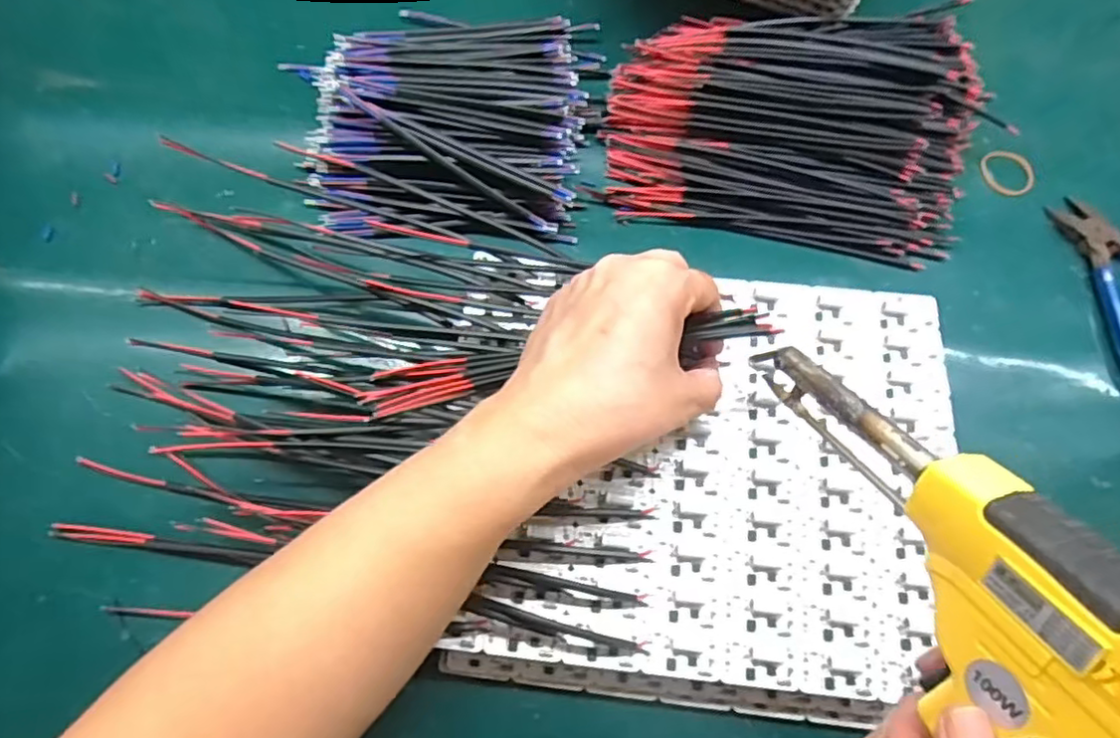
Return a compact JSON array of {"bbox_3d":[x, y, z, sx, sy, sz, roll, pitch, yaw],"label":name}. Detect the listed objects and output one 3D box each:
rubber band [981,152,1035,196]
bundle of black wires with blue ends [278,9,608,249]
[{"bbox_3d":[0.290,-0.126,0.410,0.035,0.004,0.031,11,70,1],"label":"rubber band"},{"bbox_3d":[-0.069,-0.163,0.387,0.180,0.038,0.175,2,71,-2],"label":"bundle of black wires with blue ends"}]

